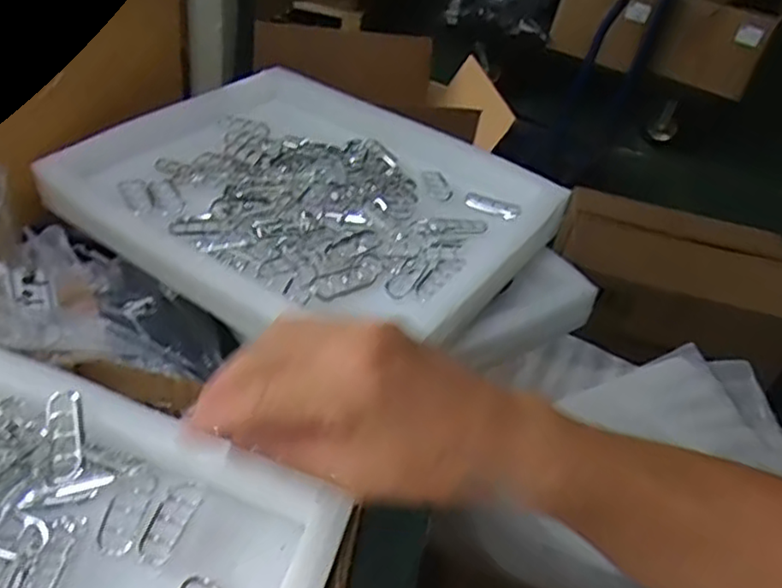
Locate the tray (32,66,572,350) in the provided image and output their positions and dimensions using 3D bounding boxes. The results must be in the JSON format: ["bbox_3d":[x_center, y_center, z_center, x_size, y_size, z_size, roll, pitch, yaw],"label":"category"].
[{"bbox_3d":[-0.072,-0.084,0.582,0.371,0.047,0.286,29,42,20],"label":"tray"}]

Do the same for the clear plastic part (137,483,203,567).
[{"bbox_3d":[-0.122,0.125,0.370,0.019,0.005,0.048,18,40,8],"label":"clear plastic part"}]

